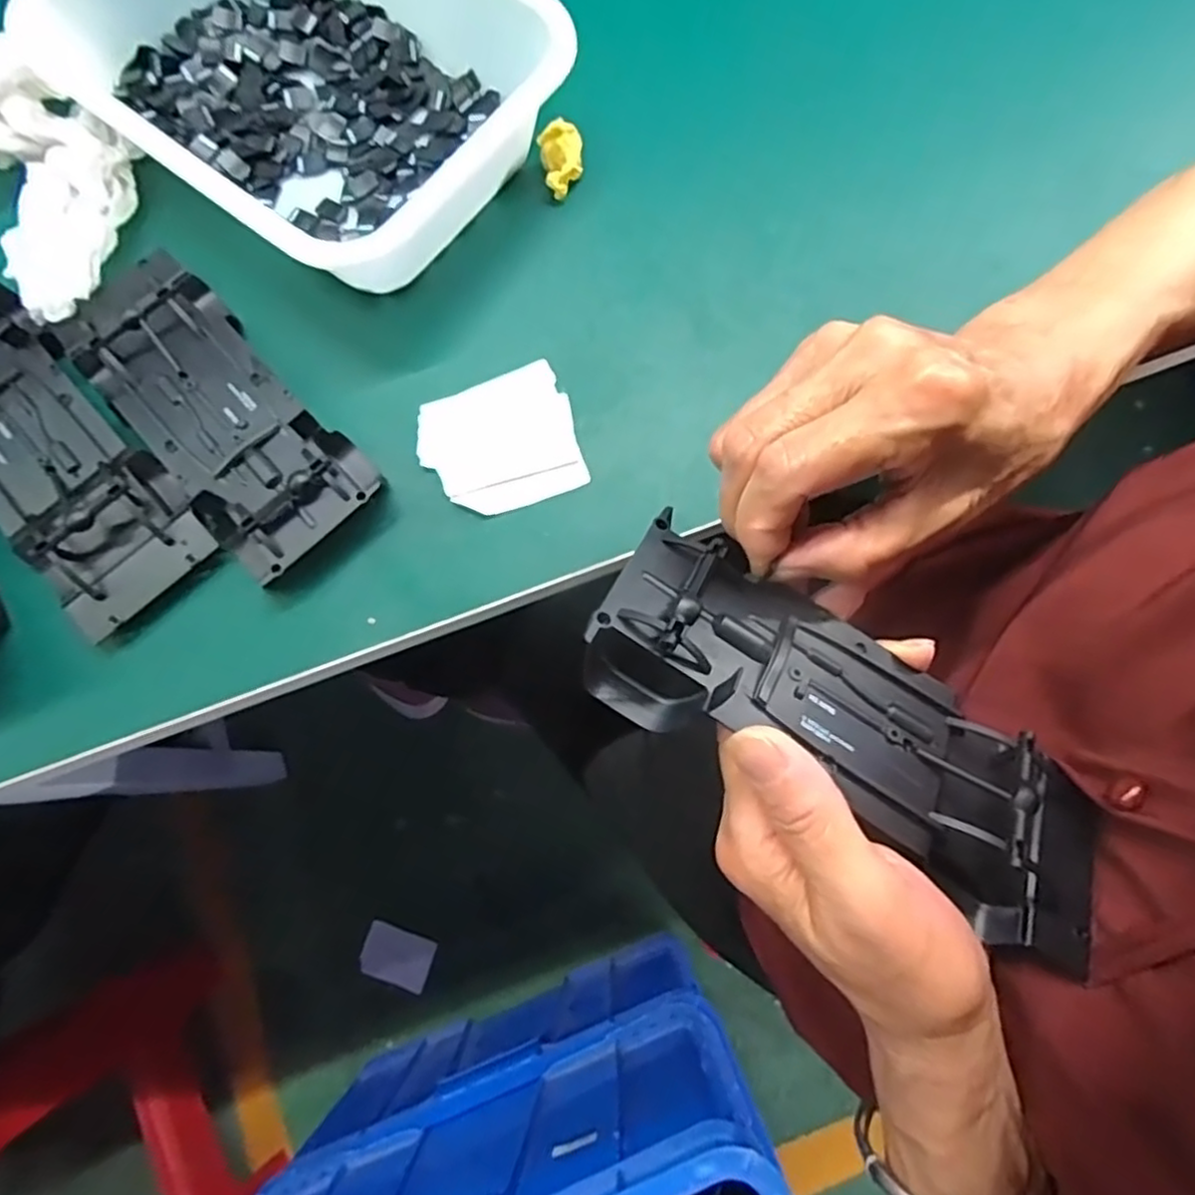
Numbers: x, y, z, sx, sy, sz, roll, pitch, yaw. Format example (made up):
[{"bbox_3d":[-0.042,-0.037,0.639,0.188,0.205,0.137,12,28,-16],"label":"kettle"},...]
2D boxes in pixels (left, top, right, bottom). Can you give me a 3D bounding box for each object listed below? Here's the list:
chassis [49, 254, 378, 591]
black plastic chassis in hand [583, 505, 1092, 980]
[{"bbox_3d":[-0.192,-0.094,0.345,0.077,0.028,0.184,-42,80,-9],"label":"chassis"},{"bbox_3d":[0.087,0.046,0.240,0.191,0.036,0.071,34,53,-1],"label":"black plastic chassis in hand"}]

